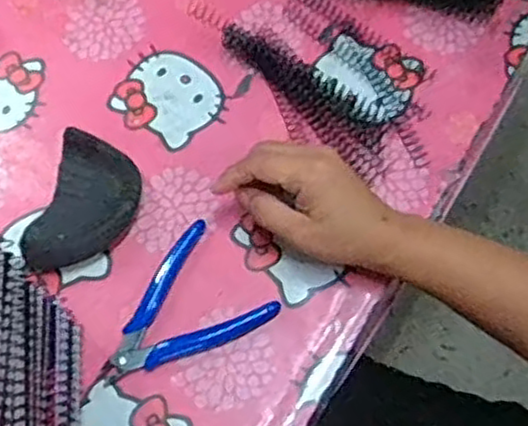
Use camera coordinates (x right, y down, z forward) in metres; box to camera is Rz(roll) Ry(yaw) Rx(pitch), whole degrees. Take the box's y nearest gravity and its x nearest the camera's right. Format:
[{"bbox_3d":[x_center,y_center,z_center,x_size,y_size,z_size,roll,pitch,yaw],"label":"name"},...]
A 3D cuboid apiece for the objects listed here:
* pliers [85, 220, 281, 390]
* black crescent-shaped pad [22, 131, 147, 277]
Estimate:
[{"bbox_3d":[-0.066,0.062,0.496,0.128,0.006,0.084,-26,69,-8],"label":"pliers"},{"bbox_3d":[-0.127,-0.005,0.516,0.062,0.024,0.101,15,69,8],"label":"black crescent-shaped pad"}]

